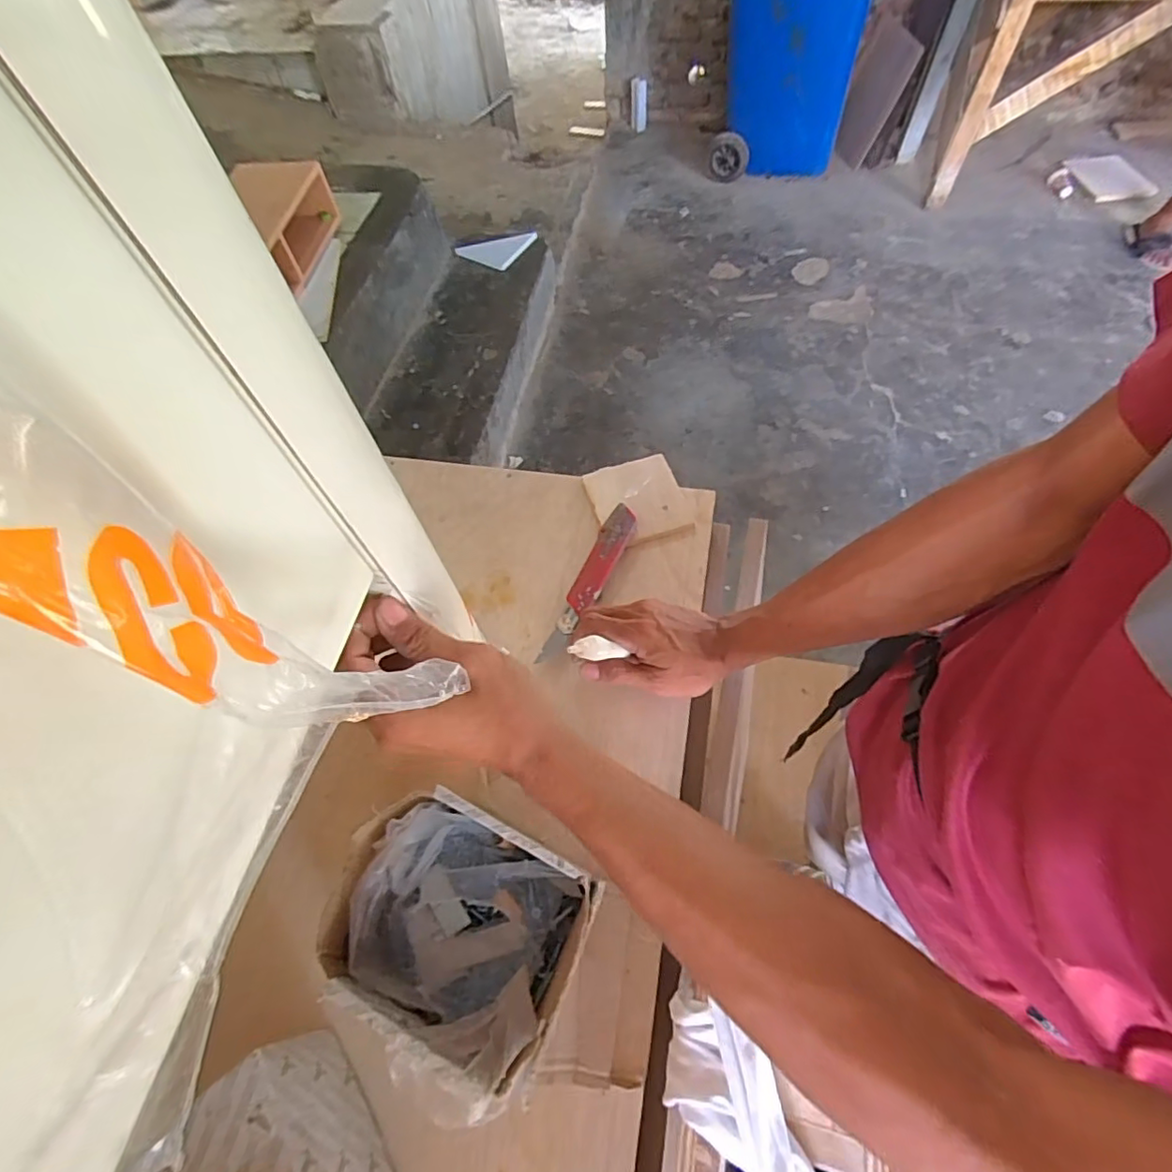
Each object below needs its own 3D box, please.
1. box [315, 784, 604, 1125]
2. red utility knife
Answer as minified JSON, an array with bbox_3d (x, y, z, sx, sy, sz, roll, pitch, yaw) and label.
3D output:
[{"bbox_3d":[-0.088,0.226,0.375,0.162,0.080,0.117,25,65,18],"label":"box"},{"bbox_3d":[0.005,-0.005,0.550,0.032,0.018,0.179,21,64,16],"label":"red utility knife"}]

